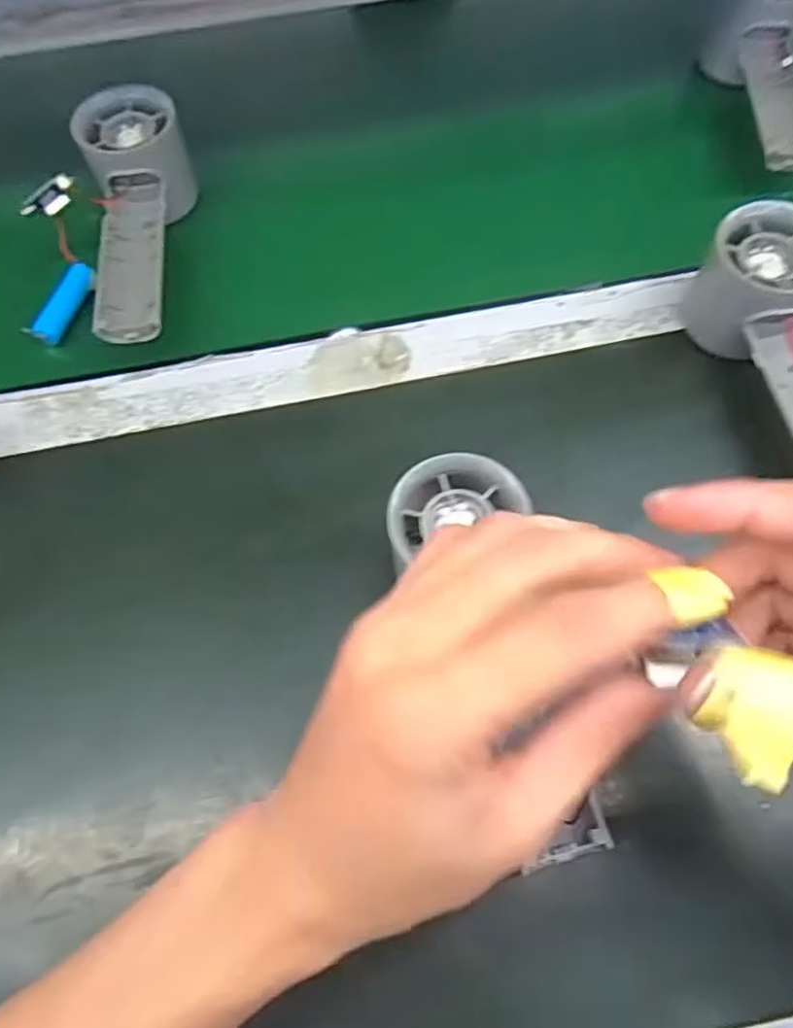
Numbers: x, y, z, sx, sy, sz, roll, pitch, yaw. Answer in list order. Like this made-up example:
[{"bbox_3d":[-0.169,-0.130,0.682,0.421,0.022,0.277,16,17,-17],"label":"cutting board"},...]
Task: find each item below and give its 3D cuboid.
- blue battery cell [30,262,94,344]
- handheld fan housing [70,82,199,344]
[{"bbox_3d":[-0.192,-0.122,0.394,0.013,0.013,0.052,20,68,9],"label":"blue battery cell"},{"bbox_3d":[-0.145,-0.166,0.391,0.055,0.057,0.151,-10,66,-3],"label":"handheld fan housing"}]

